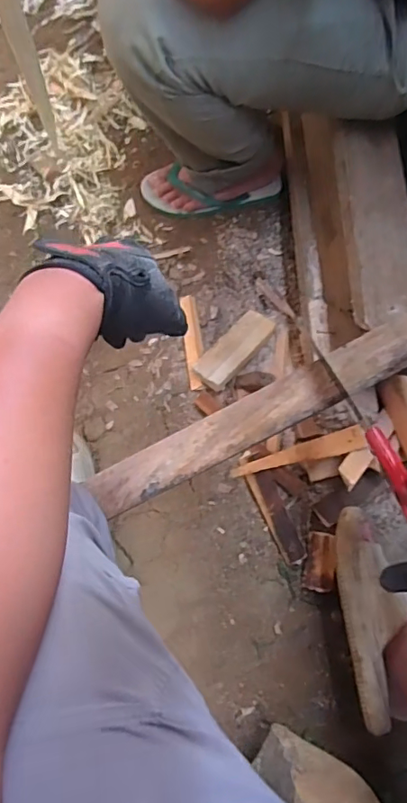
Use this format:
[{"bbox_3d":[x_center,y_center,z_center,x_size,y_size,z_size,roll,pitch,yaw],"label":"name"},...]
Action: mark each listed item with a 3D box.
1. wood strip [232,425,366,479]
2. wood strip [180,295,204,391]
[{"bbox_3d":[0.145,0.083,0.795,0.212,0.012,0.035,-18,74,15],"label":"wood strip"},{"bbox_3d":[-0.018,-0.106,0.907,0.030,0.020,0.172,-6,74,-1],"label":"wood strip"}]

